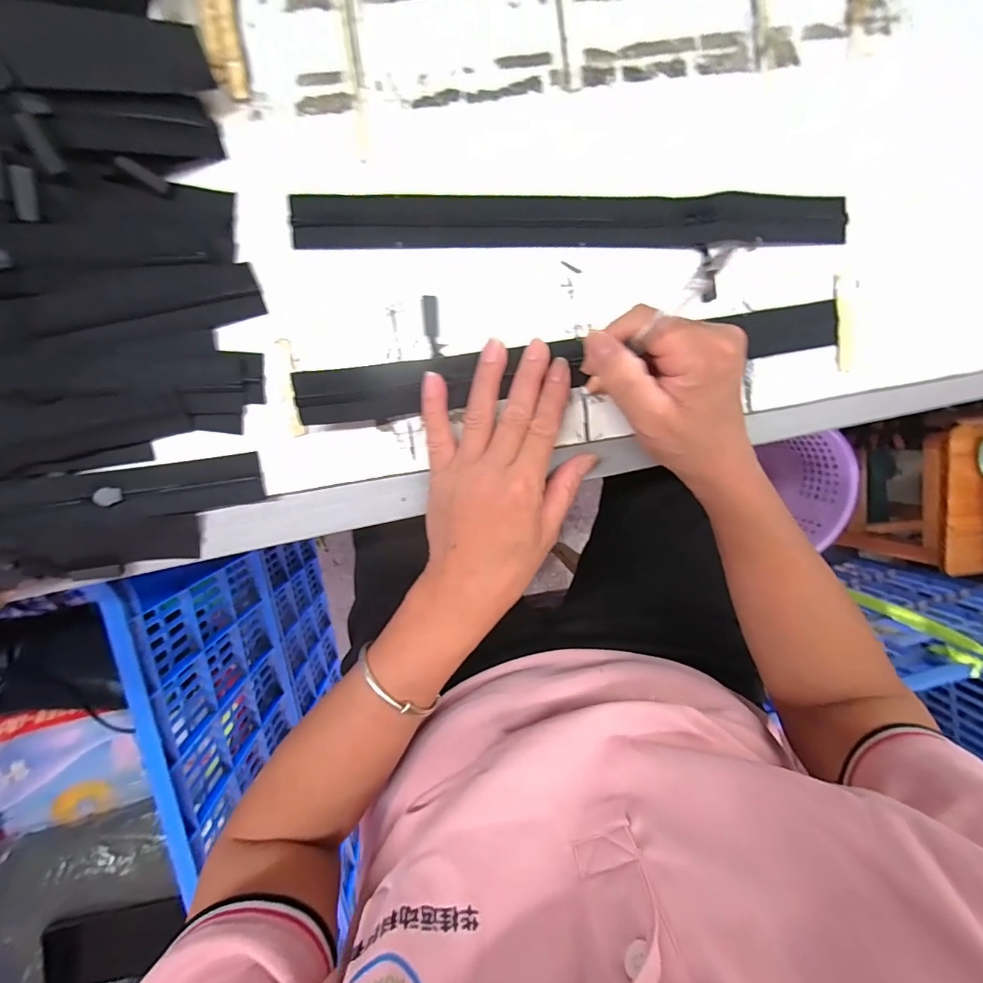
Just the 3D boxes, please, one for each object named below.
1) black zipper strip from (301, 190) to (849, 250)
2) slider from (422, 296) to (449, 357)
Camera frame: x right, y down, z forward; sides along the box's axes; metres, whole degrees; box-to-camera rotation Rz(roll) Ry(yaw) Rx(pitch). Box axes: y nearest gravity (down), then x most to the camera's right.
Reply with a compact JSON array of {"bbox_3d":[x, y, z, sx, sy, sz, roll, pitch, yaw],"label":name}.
[{"bbox_3d":[0.056,-0.170,0.287,0.347,0.005,0.030,-3,97,-4],"label":"black zipper strip"},{"bbox_3d":[-0.036,-0.102,0.285,0.012,0.005,0.038,-14,97,-4],"label":"slider"}]

